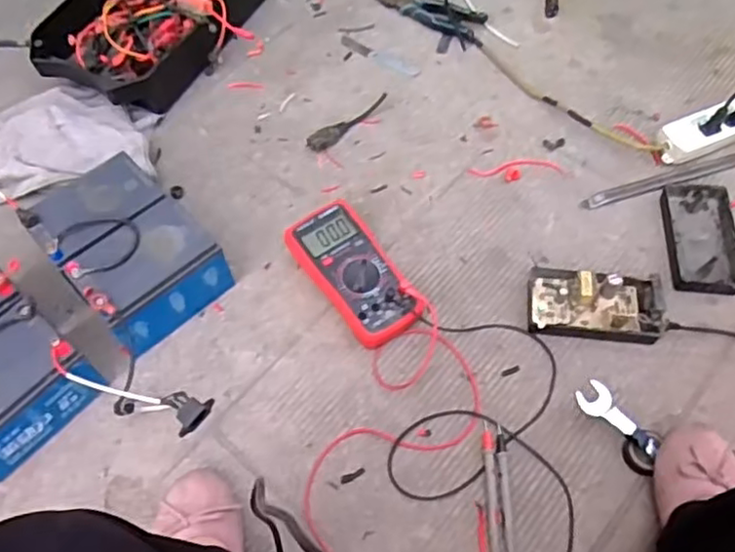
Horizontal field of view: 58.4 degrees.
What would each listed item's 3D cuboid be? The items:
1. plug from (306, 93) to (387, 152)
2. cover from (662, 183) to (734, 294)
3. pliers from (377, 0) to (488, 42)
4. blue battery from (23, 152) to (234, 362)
[{"bbox_3d":[-0.027,-0.224,0.964,0.141,0.024,0.024,-36,64,-17],"label":"plug"},{"bbox_3d":[0.421,-0.049,0.834,0.083,0.031,0.160,1,59,4],"label":"cover"},{"bbox_3d":[0.094,-0.437,1.086,0.200,0.026,0.054,29,65,19],"label":"pliers"},{"bbox_3d":[-0.289,-0.028,0.806,0.204,0.103,0.146,40,69,23],"label":"blue battery"}]

